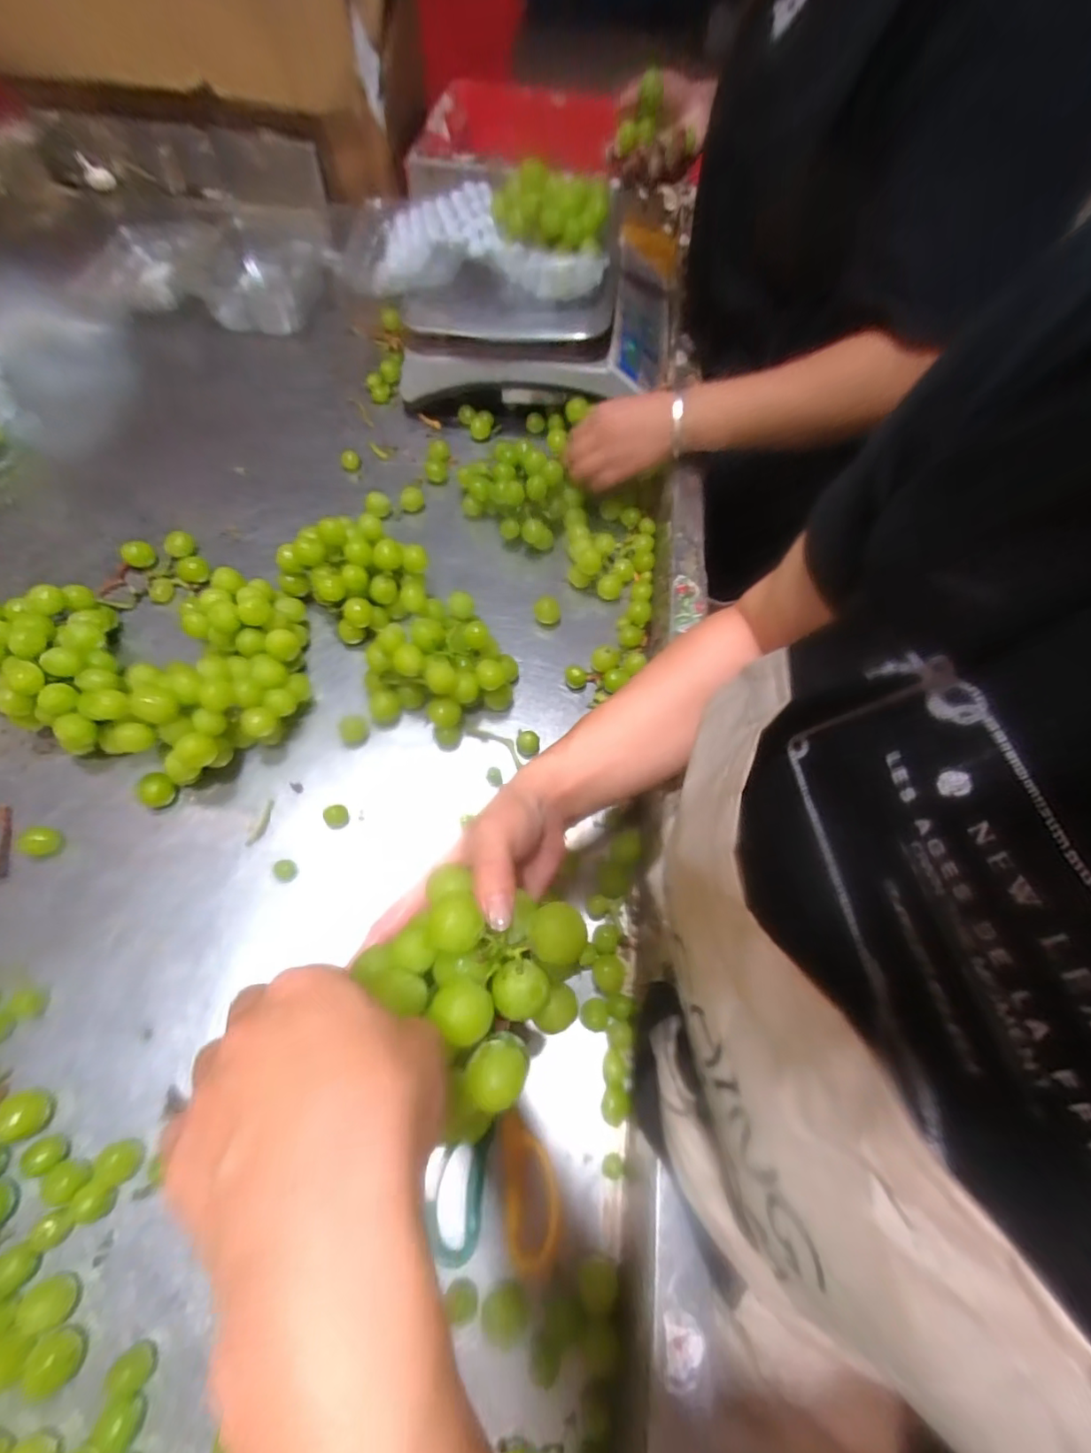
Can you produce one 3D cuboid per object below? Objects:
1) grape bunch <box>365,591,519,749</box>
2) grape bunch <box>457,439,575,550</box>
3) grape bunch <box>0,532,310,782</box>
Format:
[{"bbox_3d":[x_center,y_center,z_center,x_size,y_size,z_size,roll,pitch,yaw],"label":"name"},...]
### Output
[{"bbox_3d":[-0.095,-0.053,0.518,0.117,0.074,0.132,36,66,15],"label":"grape bunch"},{"bbox_3d":[-0.037,-0.259,0.621,0.132,0.074,0.065,29,64,12],"label":"grape bunch"},{"bbox_3d":[-0.352,-0.073,0.505,0.246,0.082,0.206,33,65,13],"label":"grape bunch"}]

